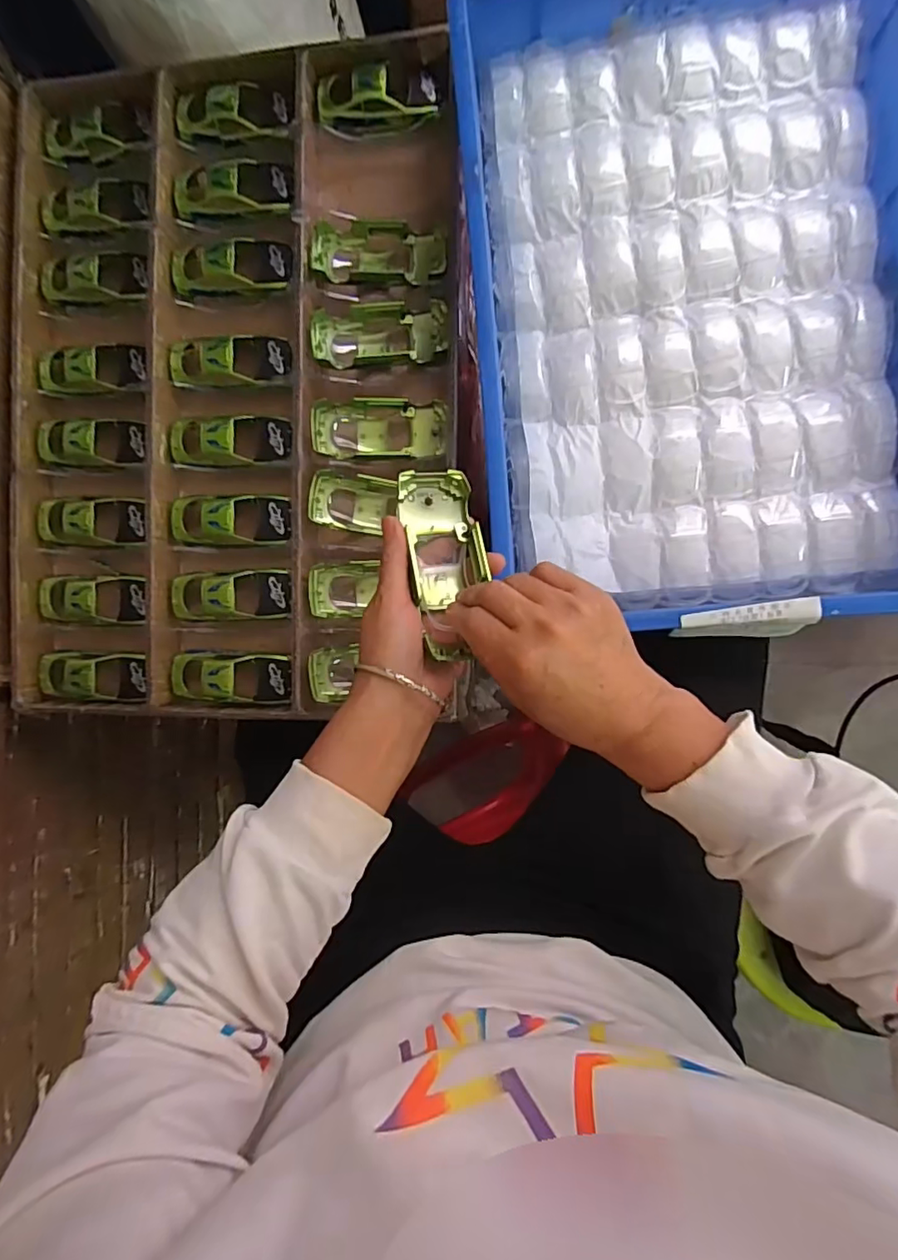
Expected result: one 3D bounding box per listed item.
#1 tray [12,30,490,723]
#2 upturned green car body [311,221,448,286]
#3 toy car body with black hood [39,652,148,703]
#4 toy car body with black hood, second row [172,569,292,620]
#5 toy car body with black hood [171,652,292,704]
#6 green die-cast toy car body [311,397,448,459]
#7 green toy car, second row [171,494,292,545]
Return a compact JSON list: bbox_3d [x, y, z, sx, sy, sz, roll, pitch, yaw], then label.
[{"bbox_3d":[-0.206,-0.242,0.559,0.460,0.050,0.650,0,90,7],"label":"tray"},{"bbox_3d":[-0.066,-0.364,0.545,0.128,0.033,0.055,4,91,7],"label":"upturned green car body"},{"bbox_3d":[-0.363,0.048,0.573,0.115,0.021,0.048,2,90,7],"label":"toy car body with black hood"},{"bbox_3d":[-0.217,-0.035,0.553,0.120,0.025,0.048,-2,90,7],"label":"toy car body with black hood, second row"},{"bbox_3d":[-0.215,0.048,0.554,0.126,0.022,0.048,1,90,7],"label":"toy car body with black hood"},{"bbox_3d":[-0.067,-0.194,0.541,0.127,0.034,0.053,-1,87,-4],"label":"green die-cast toy car body"},{"bbox_3d":[-0.219,-0.110,0.553,0.123,0.022,0.051,4,90,7],"label":"green toy car, second row"}]

